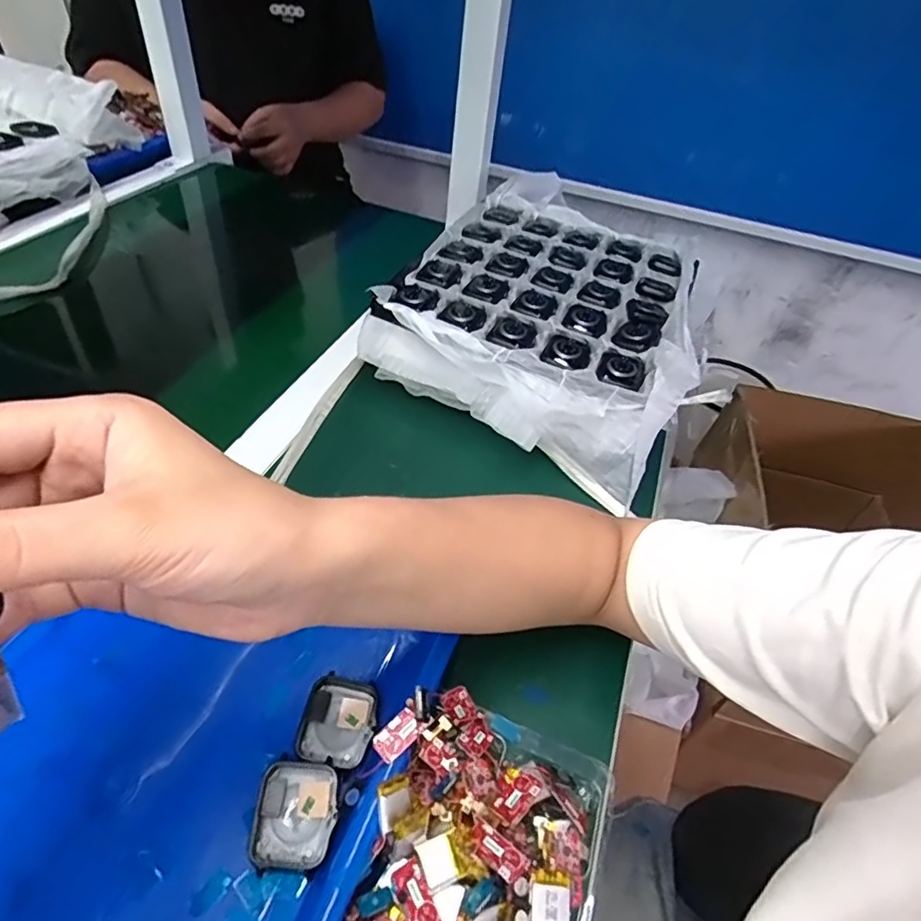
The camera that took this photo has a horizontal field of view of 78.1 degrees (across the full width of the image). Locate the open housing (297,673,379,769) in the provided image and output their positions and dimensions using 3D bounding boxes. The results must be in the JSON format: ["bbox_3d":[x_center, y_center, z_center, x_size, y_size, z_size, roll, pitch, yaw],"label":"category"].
[{"bbox_3d":[-0.064,0.136,0.298,0.037,0.010,0.042,11,45,3],"label":"open housing"}]

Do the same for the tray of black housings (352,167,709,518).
[{"bbox_3d":[0.097,-0.149,0.550,0.274,0.084,0.326,26,48,17],"label":"tray of black housings"}]

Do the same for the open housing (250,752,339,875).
[{"bbox_3d":[-0.077,0.165,0.266,0.036,0.014,0.042,4,45,-3],"label":"open housing"}]

